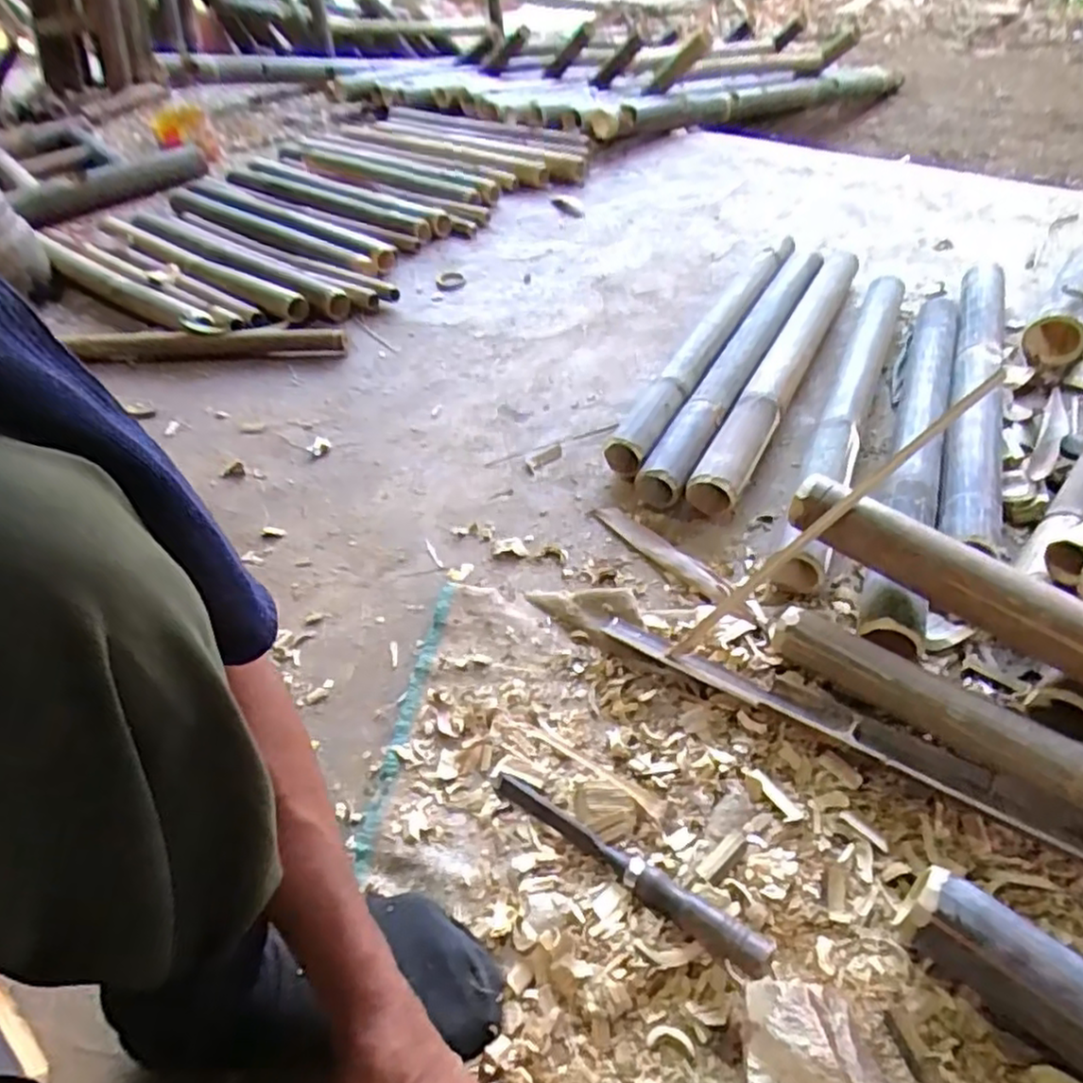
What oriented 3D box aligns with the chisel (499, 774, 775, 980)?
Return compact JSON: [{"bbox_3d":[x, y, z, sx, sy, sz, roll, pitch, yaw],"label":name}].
[{"bbox_3d":[0.058,0.239,0.524,0.233,0.028,0.023,26,54,29],"label":"chisel"}]

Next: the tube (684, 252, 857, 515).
[{"bbox_3d":[0.336,-0.251,0.959,0.060,0.056,0.618,18,50,24],"label":"tube"}]

